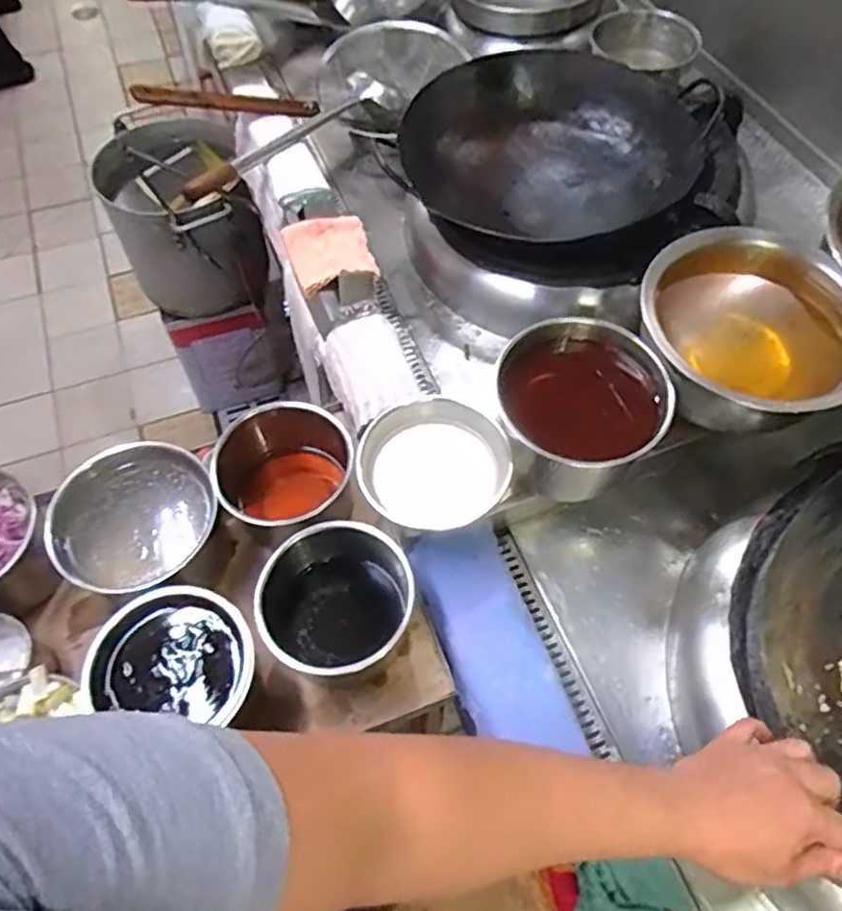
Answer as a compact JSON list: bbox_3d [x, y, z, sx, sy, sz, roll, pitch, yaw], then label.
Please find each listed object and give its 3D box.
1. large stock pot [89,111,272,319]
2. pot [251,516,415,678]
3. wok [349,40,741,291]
[{"bbox_3d":[-0.524,-0.511,1.485,0.283,0.324,0.340,-25,62,-14],"label":"large stock pot"},{"bbox_3d":[-0.095,0.158,0.716,0.143,0.103,0.168,-17,61,-10],"label":"pot"},{"bbox_3d":[0.214,-0.431,1.026,0.480,0.153,0.376,12,60,7],"label":"wok"}]

